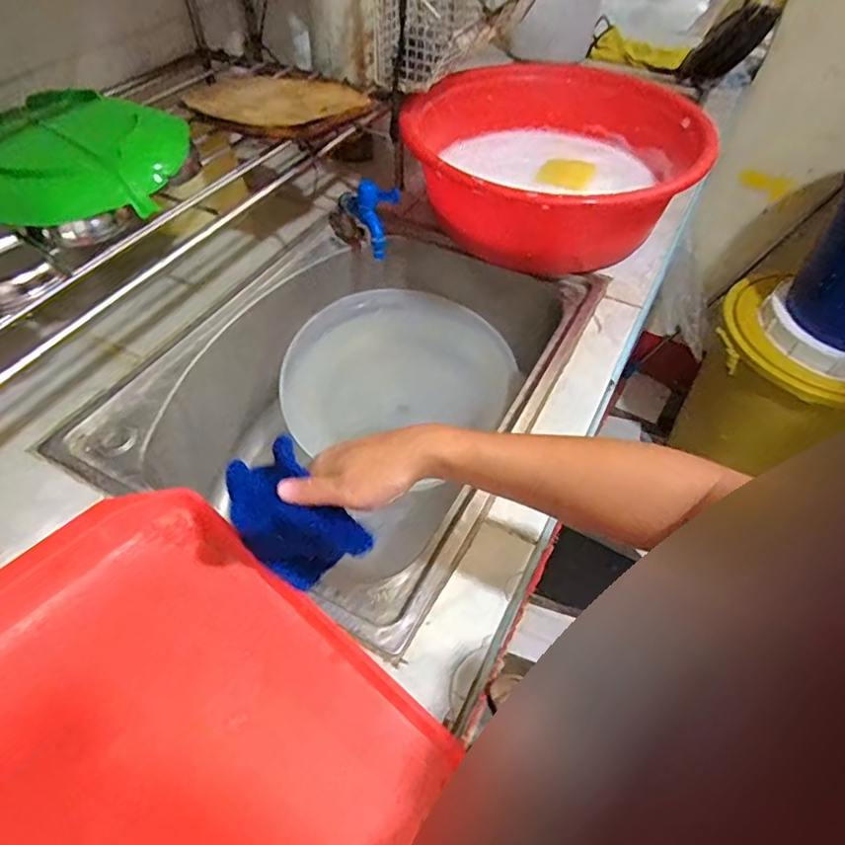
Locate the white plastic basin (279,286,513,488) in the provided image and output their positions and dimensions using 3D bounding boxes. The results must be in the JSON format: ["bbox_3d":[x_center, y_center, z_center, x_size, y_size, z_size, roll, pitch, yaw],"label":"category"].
[{"bbox_3d":[-0.052,-0.066,0.878,0.335,0.108,0.282,-31,57,-24],"label":"white plastic basin"}]

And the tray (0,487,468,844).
[{"bbox_3d":[-0.201,0.241,0.424,0.413,0.027,0.300,33,57,25],"label":"tray"}]

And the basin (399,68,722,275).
[{"bbox_3d":[0.193,-0.385,0.864,0.403,0.160,0.415,0,50,0],"label":"basin"}]

